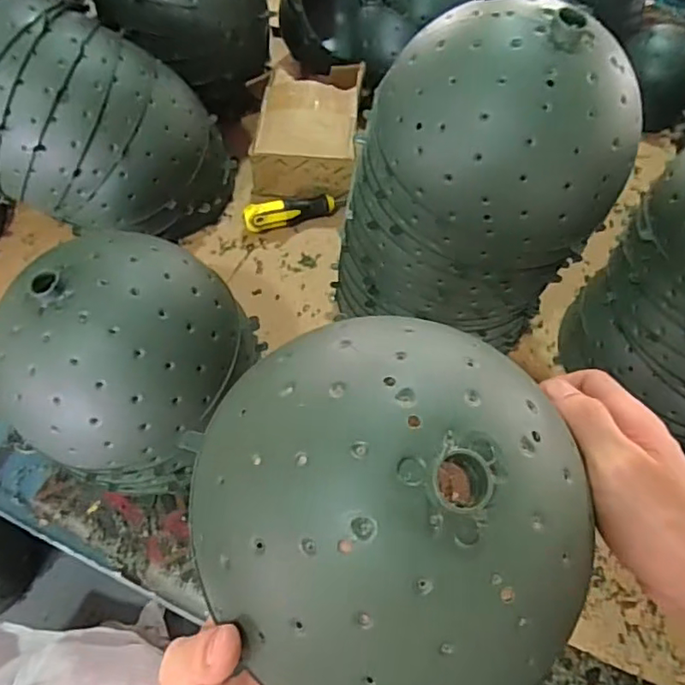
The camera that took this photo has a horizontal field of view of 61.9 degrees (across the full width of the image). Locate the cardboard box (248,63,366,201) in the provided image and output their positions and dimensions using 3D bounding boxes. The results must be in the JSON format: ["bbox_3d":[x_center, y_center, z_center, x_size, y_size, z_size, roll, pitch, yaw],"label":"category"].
[{"bbox_3d":[-0.041,-0.270,0.729,0.119,0.082,0.179,6,58,1],"label":"cardboard box"}]

